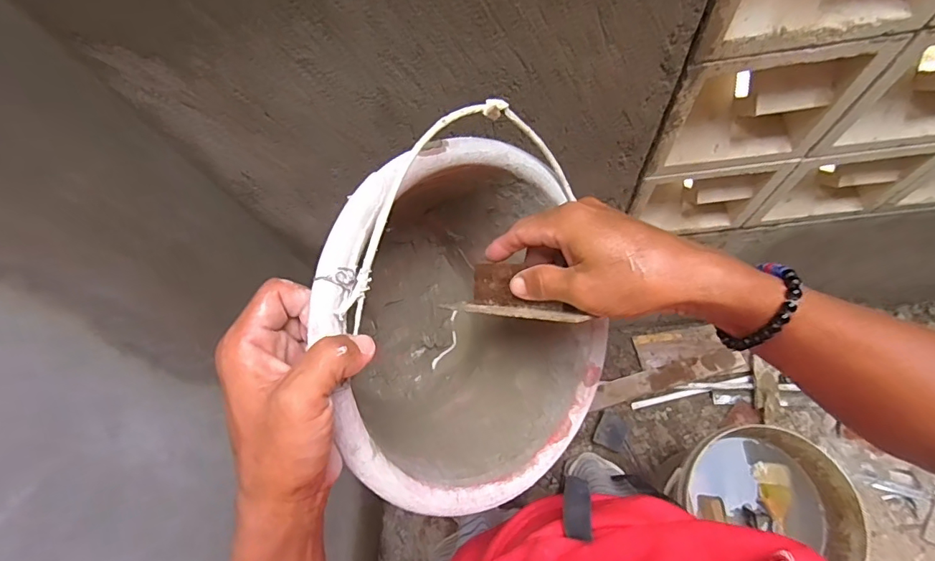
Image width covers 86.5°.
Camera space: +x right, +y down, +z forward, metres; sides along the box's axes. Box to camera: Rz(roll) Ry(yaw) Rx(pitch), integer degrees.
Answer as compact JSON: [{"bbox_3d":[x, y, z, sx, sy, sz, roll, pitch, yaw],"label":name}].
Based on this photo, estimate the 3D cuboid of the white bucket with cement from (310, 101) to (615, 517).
[{"bbox_3d":[-0.037,0.021,0.410,0.251,0.204,0.266,-32,112,-35],"label":"white bucket with cement"}]

